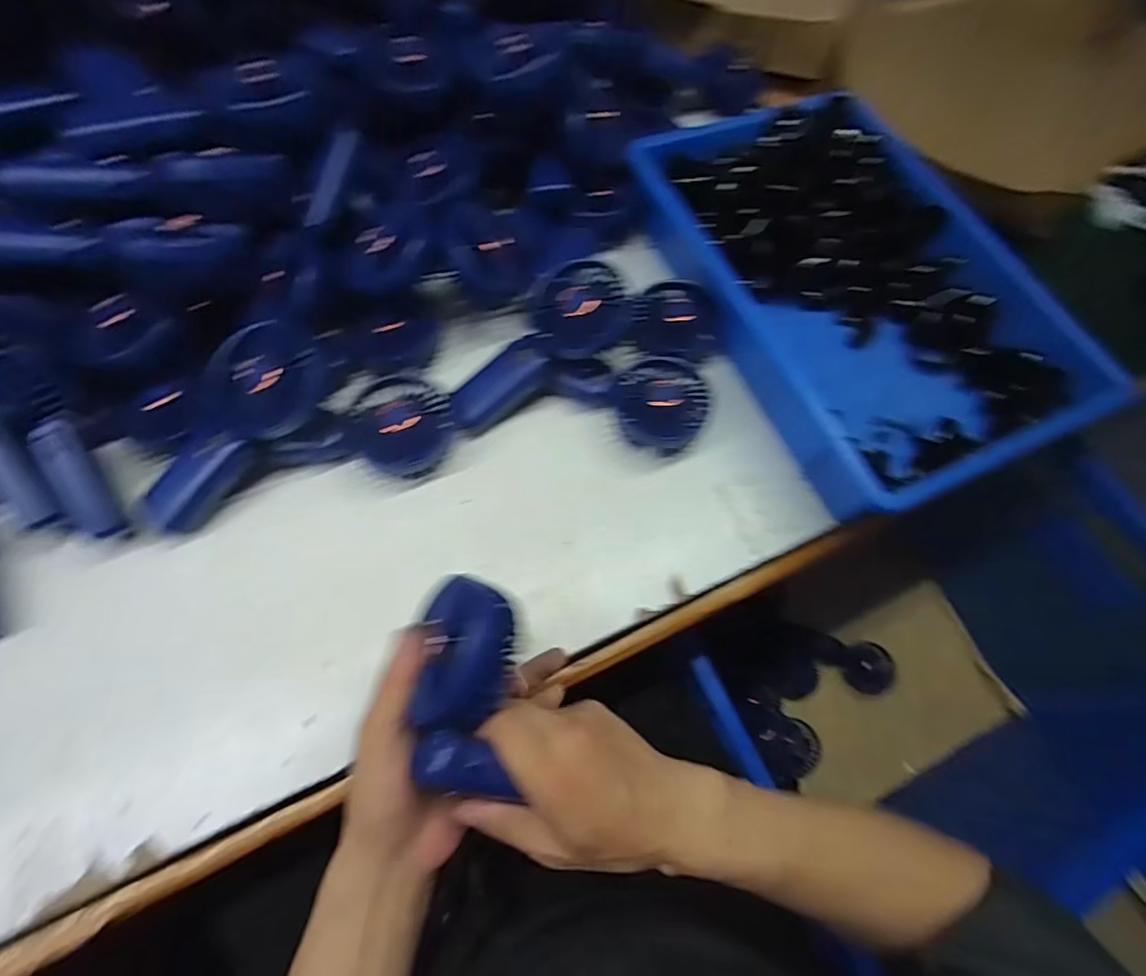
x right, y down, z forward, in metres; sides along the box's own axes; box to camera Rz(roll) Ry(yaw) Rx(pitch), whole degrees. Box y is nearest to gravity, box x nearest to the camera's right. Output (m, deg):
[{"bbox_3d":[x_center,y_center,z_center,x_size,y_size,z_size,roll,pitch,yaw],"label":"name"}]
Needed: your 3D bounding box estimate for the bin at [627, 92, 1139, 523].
[{"bbox_3d":[0.272,-0.199,0.542,0.260,0.106,0.405,-24,70,-13],"label":"bin"}]

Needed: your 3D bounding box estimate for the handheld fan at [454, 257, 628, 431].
[{"bbox_3d":[-0.032,-0.122,0.469,0.182,0.033,0.076,-41,73,5],"label":"handheld fan"}]

